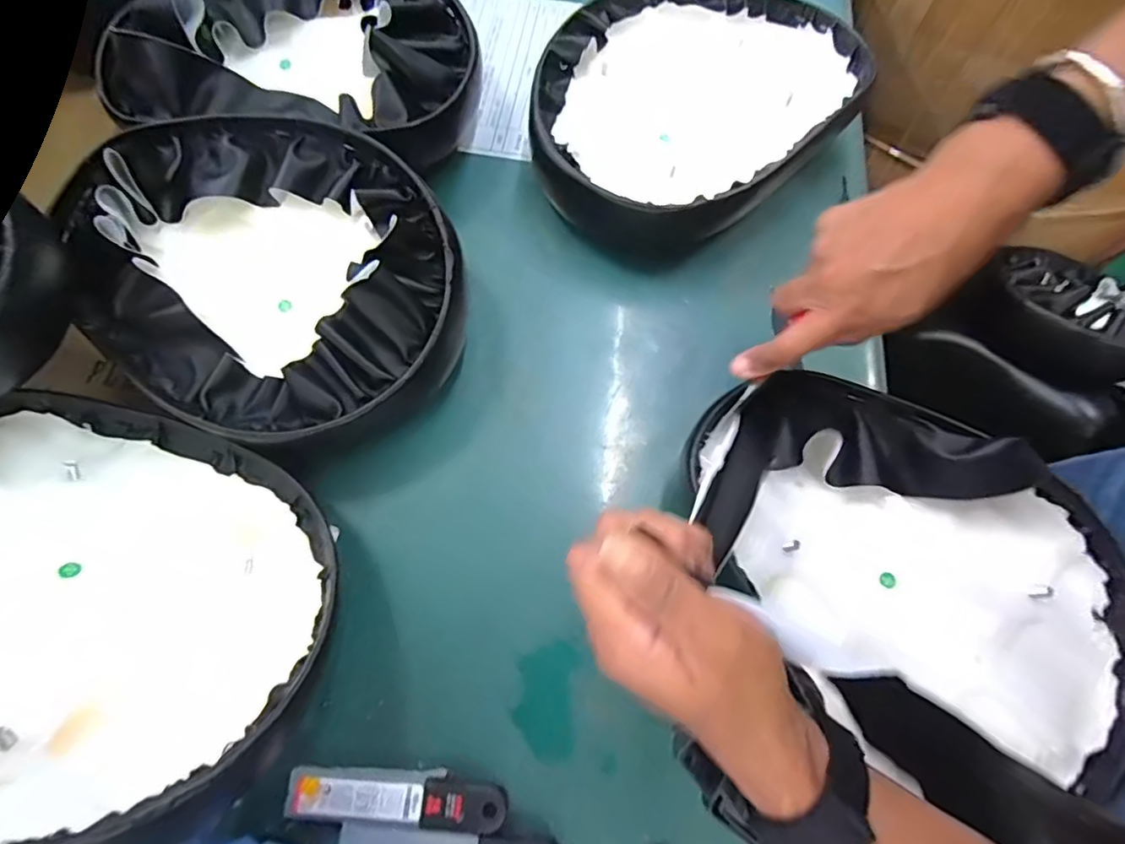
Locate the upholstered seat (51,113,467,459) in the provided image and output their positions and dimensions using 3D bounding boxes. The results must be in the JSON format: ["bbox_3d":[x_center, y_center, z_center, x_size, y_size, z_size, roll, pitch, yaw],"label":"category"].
[{"bbox_3d":[-0.206,-0.100,0.396,0.288,0.078,0.212,24,73,7],"label":"upholstered seat"}]

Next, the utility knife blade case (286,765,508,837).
[{"bbox_3d":[-0.098,0.223,0.332,0.126,0.008,0.027,6,72,1],"label":"utility knife blade case"}]

